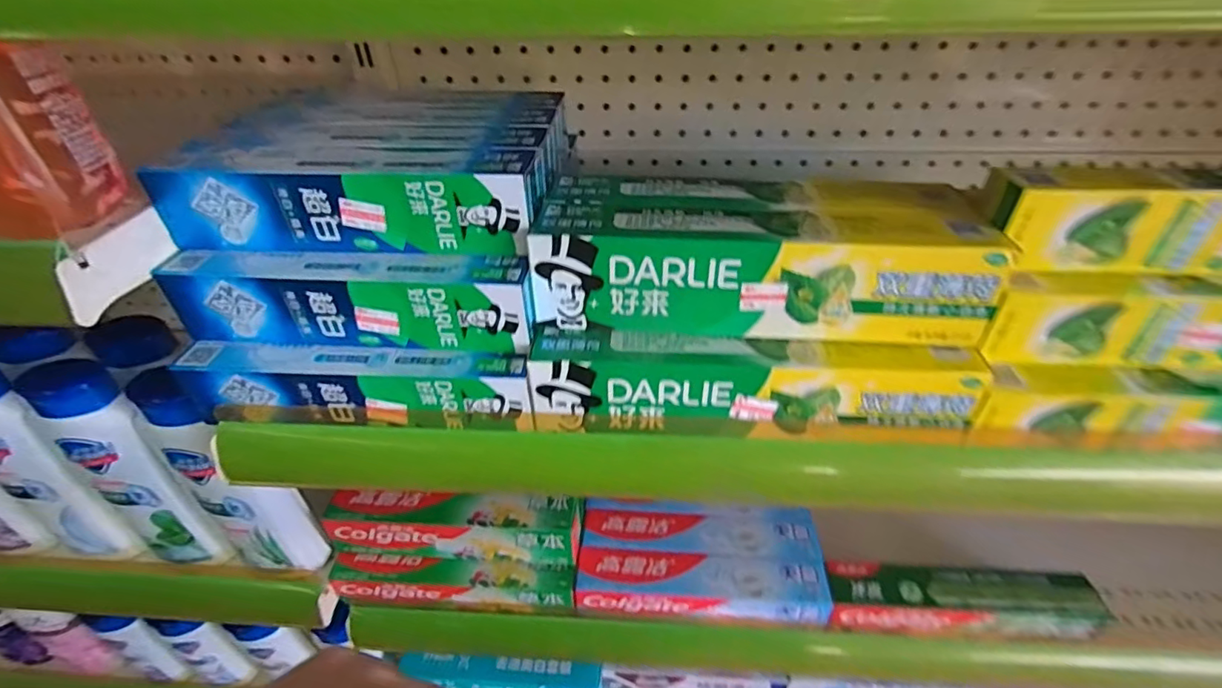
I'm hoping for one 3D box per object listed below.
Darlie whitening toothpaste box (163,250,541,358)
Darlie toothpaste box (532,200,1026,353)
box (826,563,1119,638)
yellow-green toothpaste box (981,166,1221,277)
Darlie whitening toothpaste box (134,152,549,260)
[{"bbox_3d":[-0.142,-0.023,0.303,0.195,0.048,0.030,1,39,3],"label":"Darlie whitening toothpaste box"},{"bbox_3d":[0.077,-0.036,0.296,0.230,0.063,0.050,4,40,7],"label":"Darlie toothpaste box"},{"bbox_3d":[0.281,0.206,0.442,0.203,0.033,0.042,1,39,3],"label":"box"},{"bbox_3d":[0.293,-0.062,0.271,0.198,0.047,0.032,3,39,5],"label":"yellow-green toothpaste box"},{"bbox_3d":[-0.140,-0.076,0.293,0.199,0.047,0.033,3,39,5],"label":"Darlie whitening toothpaste box"}]

